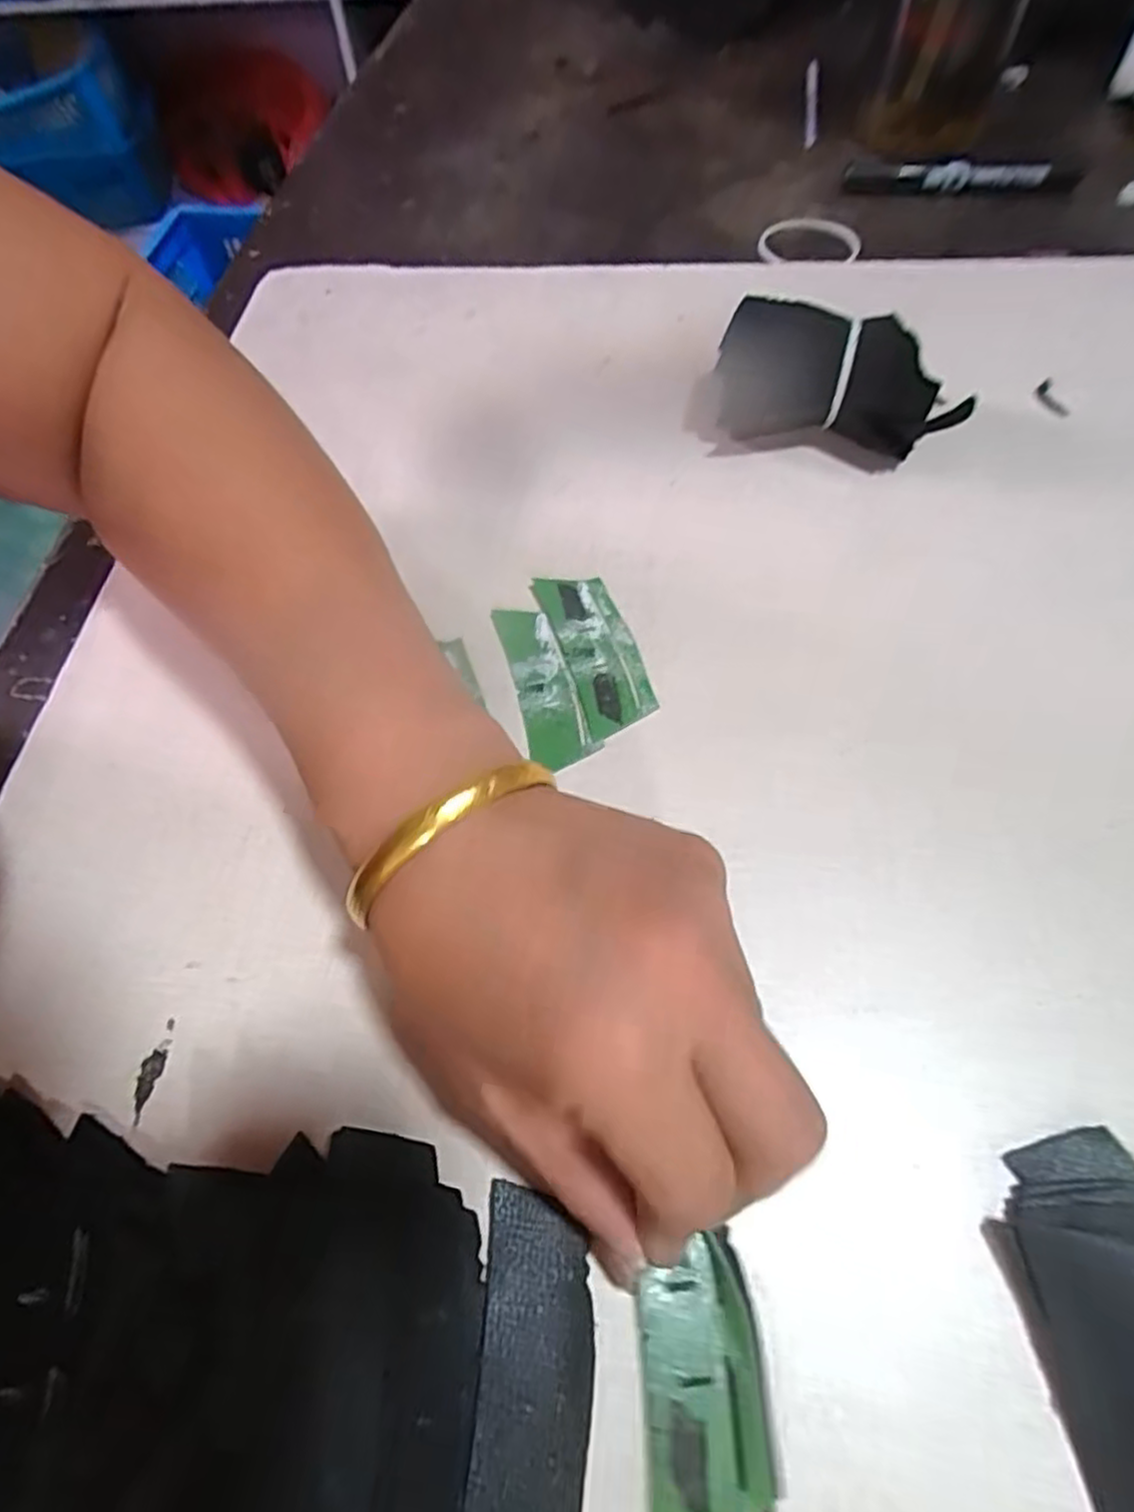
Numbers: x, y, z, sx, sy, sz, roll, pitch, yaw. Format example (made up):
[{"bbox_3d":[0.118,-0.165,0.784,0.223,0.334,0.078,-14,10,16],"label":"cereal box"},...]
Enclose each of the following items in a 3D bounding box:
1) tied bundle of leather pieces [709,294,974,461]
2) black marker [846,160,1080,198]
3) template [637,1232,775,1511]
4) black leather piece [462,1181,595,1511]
[{"bbox_3d":[0.120,-0.161,0.319,0.109,0.044,0.048,16,62,12],"label":"tied bundle of leather pieces"},{"bbox_3d":[0.232,-0.343,0.437,0.127,0.015,0.019,13,62,10],"label":"black marker"},{"bbox_3d":[0.031,0.145,0.170,0.026,0.005,0.053,-2,60,2],"label":"template"},{"bbox_3d":[-0.008,0.144,0.175,0.027,0.004,0.069,1,60,4],"label":"black leather piece"}]

